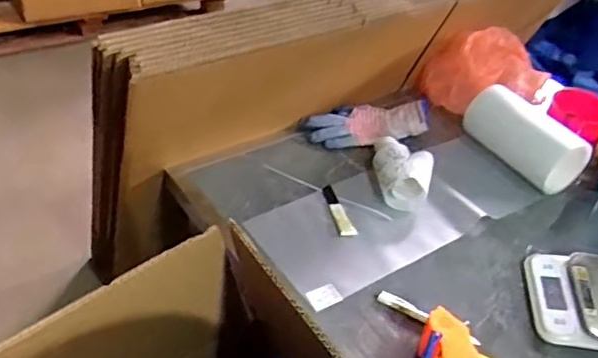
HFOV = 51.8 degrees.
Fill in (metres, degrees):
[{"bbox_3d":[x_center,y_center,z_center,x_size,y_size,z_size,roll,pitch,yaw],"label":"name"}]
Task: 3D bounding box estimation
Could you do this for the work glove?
[{"bbox_3d":[0.111,-0.092,1.048,0.210,0.061,0.086,-3,41,-10],"label":"work glove"}]

